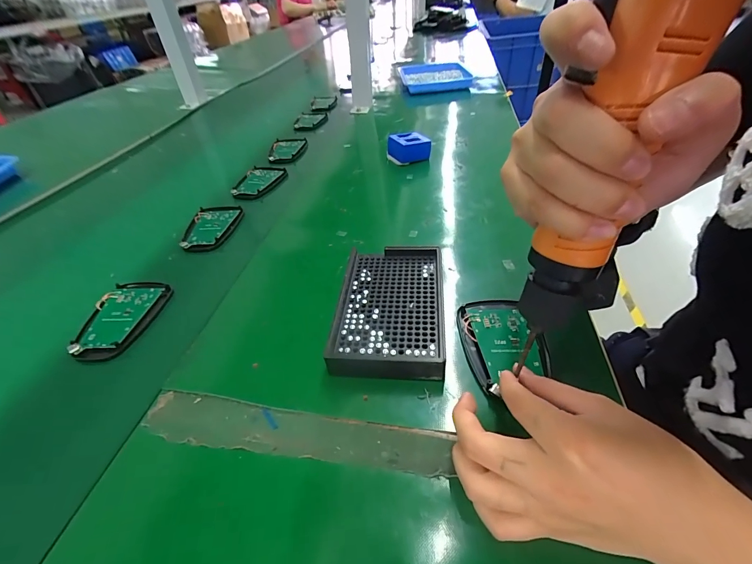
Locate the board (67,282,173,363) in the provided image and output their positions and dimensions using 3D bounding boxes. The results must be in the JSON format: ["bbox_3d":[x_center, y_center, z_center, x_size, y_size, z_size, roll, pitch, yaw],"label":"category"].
[{"bbox_3d":[-0.252,0.035,0.336,0.063,0.012,0.094,1,42,8],"label":"board"}]

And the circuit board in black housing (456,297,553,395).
[{"bbox_3d":[0.101,0.048,0.274,0.059,0.010,0.090,-5,41,2],"label":"circuit board in black housing"}]

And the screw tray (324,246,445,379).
[{"bbox_3d":[0.012,0.022,0.301,0.091,0.021,0.147,1,42,8],"label":"screw tray"}]

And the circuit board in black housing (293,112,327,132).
[{"bbox_3d":[-0.143,-0.351,0.745,0.065,0.011,0.105,-2,42,2],"label":"circuit board in black housing"}]

